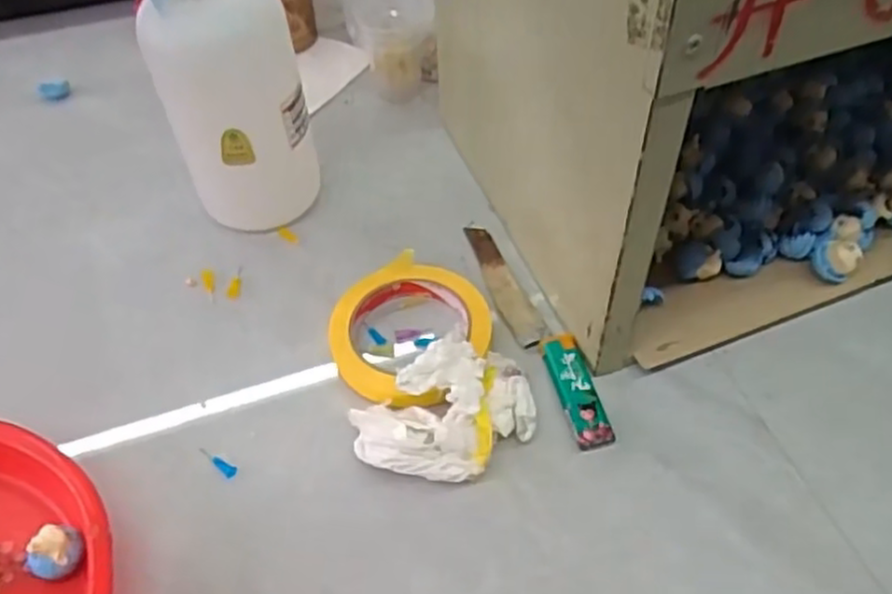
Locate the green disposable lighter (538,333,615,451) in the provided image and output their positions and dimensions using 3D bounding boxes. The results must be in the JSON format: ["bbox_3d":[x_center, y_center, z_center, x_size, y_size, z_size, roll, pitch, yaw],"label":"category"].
[{"bbox_3d":[0.082,0.055,0.462,0.026,0.007,0.080,-13,52,-8],"label":"green disposable lighter"}]

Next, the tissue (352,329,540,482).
[{"bbox_3d":[0.001,0.067,0.442,0.109,0.037,0.080,-35,59,-20],"label":"tissue"}]

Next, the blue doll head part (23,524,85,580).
[{"bbox_3d":[-0.209,0.139,0.400,0.024,0.025,0.027,11,52,12],"label":"blue doll head part"}]

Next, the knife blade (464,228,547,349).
[{"bbox_3d":[0.039,-0.010,0.526,0.022,0.004,0.117,-21,49,-7],"label":"knife blade"}]

